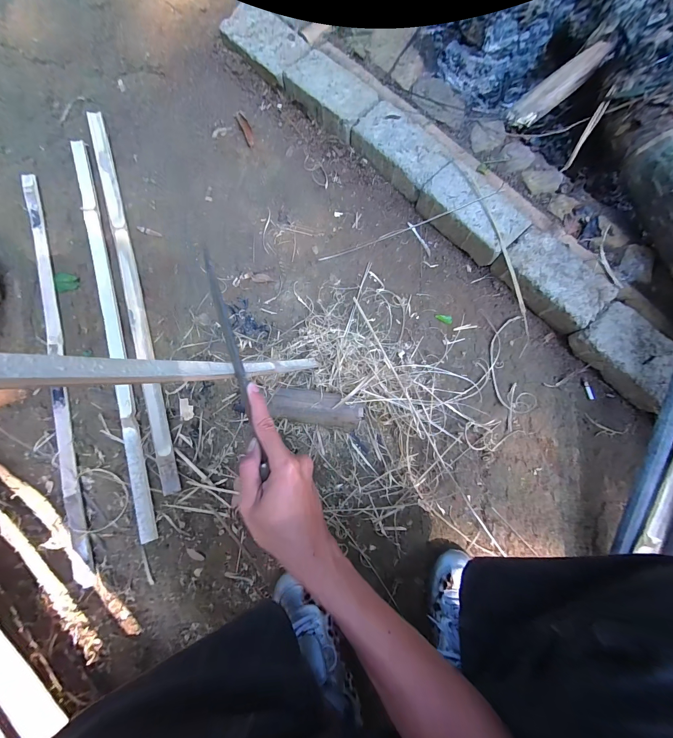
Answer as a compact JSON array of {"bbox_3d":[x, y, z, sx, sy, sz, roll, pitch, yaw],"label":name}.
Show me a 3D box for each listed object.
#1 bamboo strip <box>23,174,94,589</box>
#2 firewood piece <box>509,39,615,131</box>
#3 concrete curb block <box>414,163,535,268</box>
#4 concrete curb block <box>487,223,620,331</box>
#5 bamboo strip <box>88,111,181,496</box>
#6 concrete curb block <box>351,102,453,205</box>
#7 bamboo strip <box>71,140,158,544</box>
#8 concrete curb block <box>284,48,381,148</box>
[{"bbox_3d":[-0.573,-0.026,0.644,0.030,0.015,0.872,-16,79,-3],"label":"bamboo strip"},{"bbox_3d":[0.473,-0.613,0.685,0.199,0.035,0.066,-33,79,23],"label":"firewood piece"},{"bbox_3d":[0.282,-0.325,0.666,0.106,0.077,0.206,-43,82,-8],"label":"concrete curb block"},{"bbox_3d":[0.434,-0.178,0.645,0.208,0.078,0.124,44,82,8],"label":"concrete curb block"},{"bbox_3d":[-0.443,-0.181,0.677,0.034,0.019,0.878,-17,79,-3],"label":"bamboo strip"},{"bbox_3d":[0.143,-0.481,0.694,0.115,0.055,0.208,-43,81,-8],"label":"concrete curb block"},{"bbox_3d":[-0.469,-0.099,0.656,0.034,0.008,0.870,-14,80,-14],"label":"bamboo strip"},{"bbox_3d":[-0.012,-0.622,0.714,0.115,0.050,0.213,-44,80,-5],"label":"concrete curb block"}]

